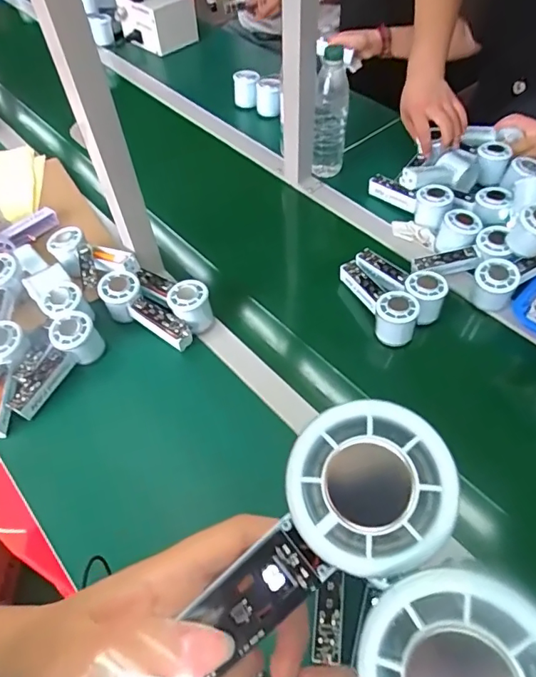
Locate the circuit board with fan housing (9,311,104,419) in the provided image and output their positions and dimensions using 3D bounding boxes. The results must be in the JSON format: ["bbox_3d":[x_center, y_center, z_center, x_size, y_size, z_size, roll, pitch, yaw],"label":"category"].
[{"bbox_3d":[-0.294,0.033,0.651,0.056,0.055,0.144,29,61,21],"label":"circuit board with fan housing"}]

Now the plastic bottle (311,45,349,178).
[{"bbox_3d":[0.111,-0.391,0.855,0.056,0.216,0.062,2,55,5],"label":"plastic bottle"}]

